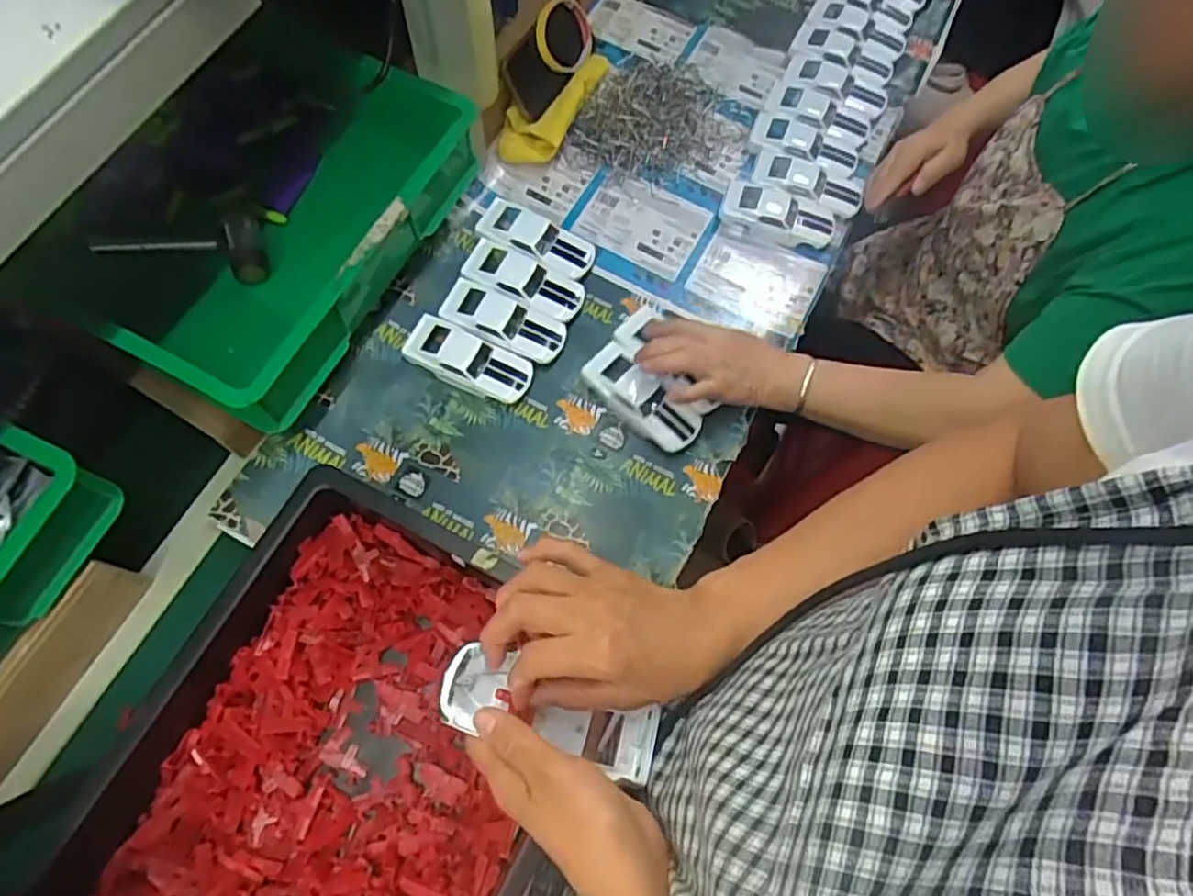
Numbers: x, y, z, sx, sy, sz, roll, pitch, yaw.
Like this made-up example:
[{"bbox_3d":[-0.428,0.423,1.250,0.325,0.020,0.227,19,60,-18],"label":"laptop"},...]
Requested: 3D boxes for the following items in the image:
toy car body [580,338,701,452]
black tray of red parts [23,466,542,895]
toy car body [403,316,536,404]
[{"bbox_3d":[0.046,-0.050,0.716,0.129,0.049,0.052,39,72,12],"label":"toy car body"},{"bbox_3d":[-0.209,0.278,0.540,0.318,0.086,0.461,22,70,6],"label":"black tray of red parts"},{"bbox_3d":[-0.129,-0.089,0.715,0.126,0.022,0.053,22,70,6],"label":"toy car body"}]

